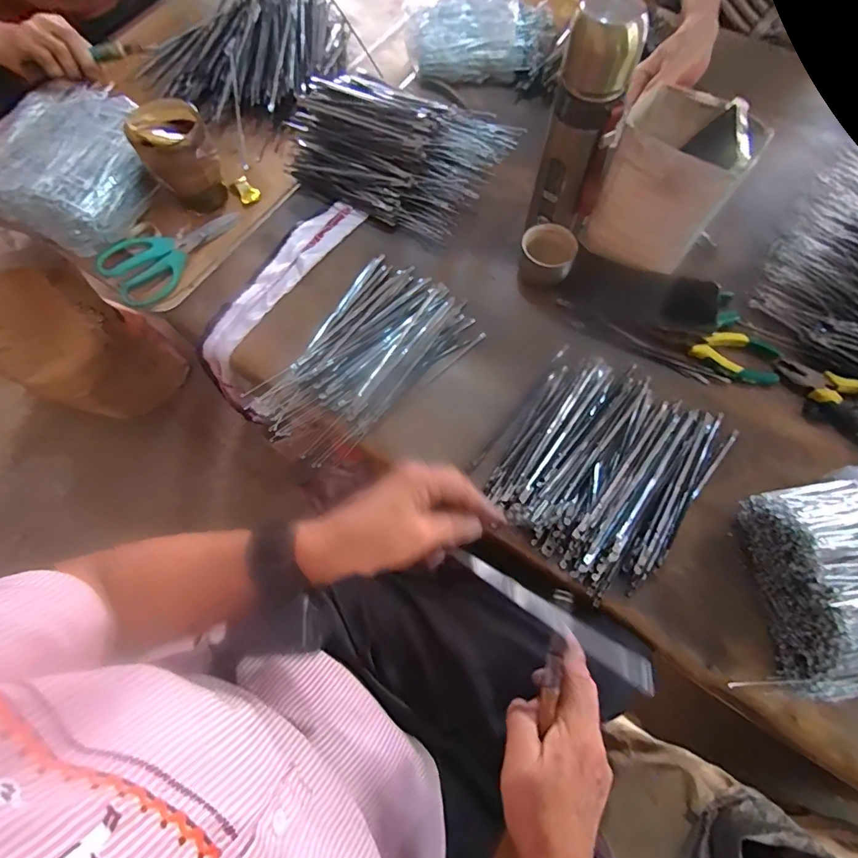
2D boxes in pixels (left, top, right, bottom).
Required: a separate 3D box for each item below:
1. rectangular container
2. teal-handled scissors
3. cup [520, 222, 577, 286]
[{"bbox_3d":[0.252,-0.261,0.491,0.121,0.148,0.096,41,76,14],"label":"rectangular container"},{"bbox_3d":[-0.335,-0.238,0.586,0.086,0.023,0.178,38,75,13],"label":"teal-handled scissors"},{"bbox_3d":[0.141,-0.208,0.540,0.059,0.046,0.059,0,70,1],"label":"cup"}]

